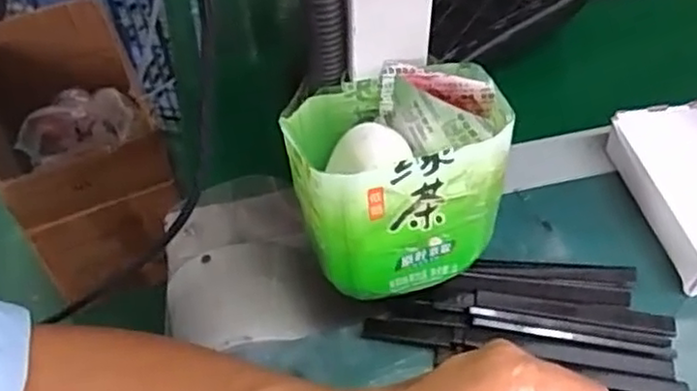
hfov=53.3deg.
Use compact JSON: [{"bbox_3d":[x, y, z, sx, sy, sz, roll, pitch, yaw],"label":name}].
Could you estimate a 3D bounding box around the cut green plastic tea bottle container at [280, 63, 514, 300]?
[{"bbox_3d":[0.025,-0.009,0.364,0.110,0.088,0.083,-9,52,-6],"label":"cut green plastic tea bottle container"}]

